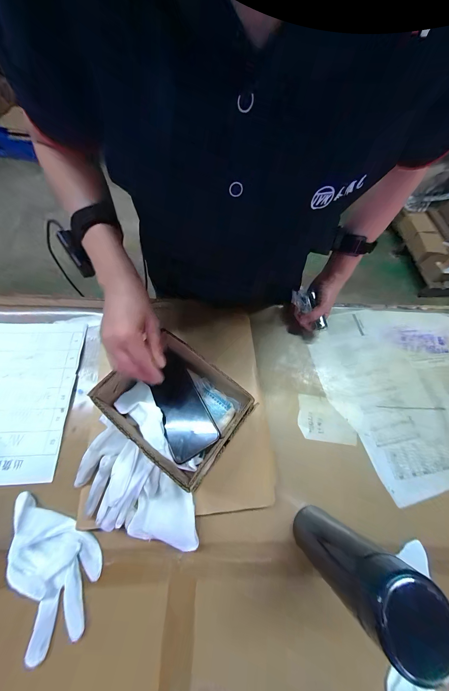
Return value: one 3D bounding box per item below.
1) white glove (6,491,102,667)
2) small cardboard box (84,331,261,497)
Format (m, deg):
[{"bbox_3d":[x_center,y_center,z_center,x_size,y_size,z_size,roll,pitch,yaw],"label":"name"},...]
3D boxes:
[{"bbox_3d":[-0.252,0.307,0.324,0.107,0.030,0.194,-27,69,-15],"label":"white glove"},{"bbox_3d":[-0.069,0.090,0.362,0.190,0.084,0.161,38,69,13],"label":"small cardboard box"}]

